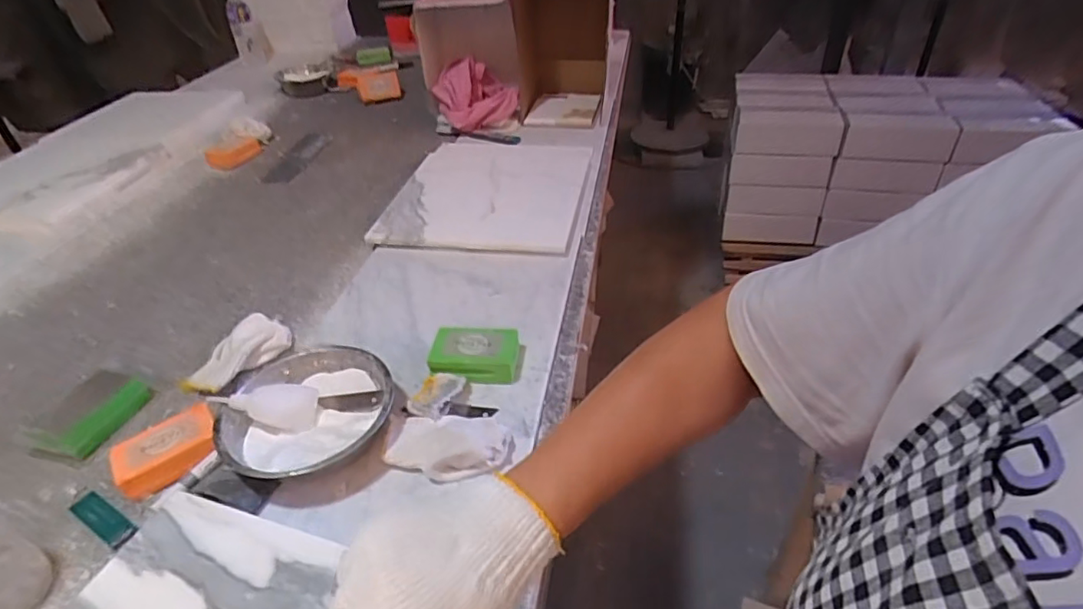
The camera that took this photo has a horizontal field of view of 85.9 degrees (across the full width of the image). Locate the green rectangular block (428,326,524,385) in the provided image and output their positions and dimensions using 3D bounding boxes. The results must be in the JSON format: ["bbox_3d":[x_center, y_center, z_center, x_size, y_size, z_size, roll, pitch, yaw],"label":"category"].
[{"bbox_3d":[-0.074,0.057,0.655,0.098,0.035,0.065,3,40,8],"label":"green rectangular block"}]

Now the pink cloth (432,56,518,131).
[{"bbox_3d":[-0.135,-0.430,1.202,0.166,0.114,0.102,-12,40,-10],"label":"pink cloth"}]

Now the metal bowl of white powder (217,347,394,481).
[{"bbox_3d":[-0.229,0.111,0.580,0.156,0.055,0.155,-2,40,2],"label":"metal bowl of white powder"}]

